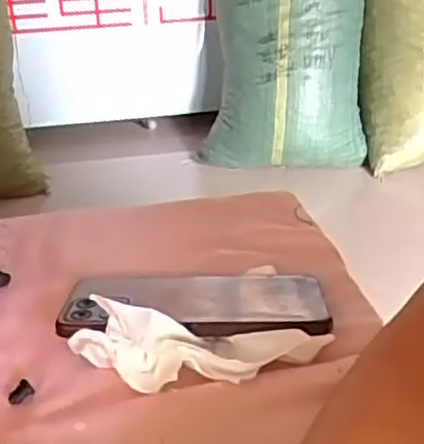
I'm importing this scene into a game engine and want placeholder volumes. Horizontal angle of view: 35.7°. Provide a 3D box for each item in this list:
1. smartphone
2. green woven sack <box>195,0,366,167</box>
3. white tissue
[{"bbox_3d":[-0.009,0.051,0.411,0.163,0.014,0.083,0,18,-2],"label":"smartphone"},{"bbox_3d":[0.194,-0.509,1.736,0.409,0.680,0.281,-2,30,0],"label":"green woven sack"},{"bbox_3d":[-0.005,0.066,0.359,0.134,0.049,0.037,-2,30,-1],"label":"white tissue"}]

